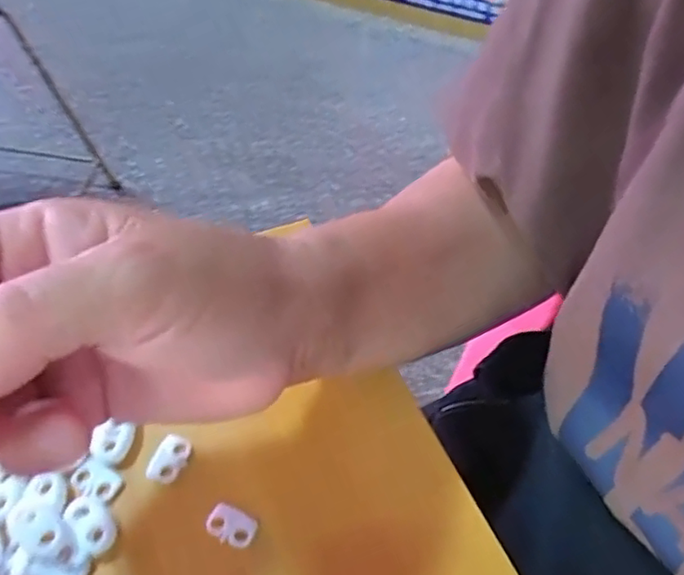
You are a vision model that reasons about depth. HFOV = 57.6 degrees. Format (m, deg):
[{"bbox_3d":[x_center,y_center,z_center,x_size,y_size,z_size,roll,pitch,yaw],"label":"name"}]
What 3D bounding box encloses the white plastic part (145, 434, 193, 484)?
[{"bbox_3d":[-0.068,0.067,0.244,0.014,0.004,0.018,24,53,14],"label":"white plastic part"}]

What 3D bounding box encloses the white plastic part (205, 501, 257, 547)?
[{"bbox_3d":[-0.041,0.088,0.230,0.019,0.004,0.012,23,53,13],"label":"white plastic part"}]

